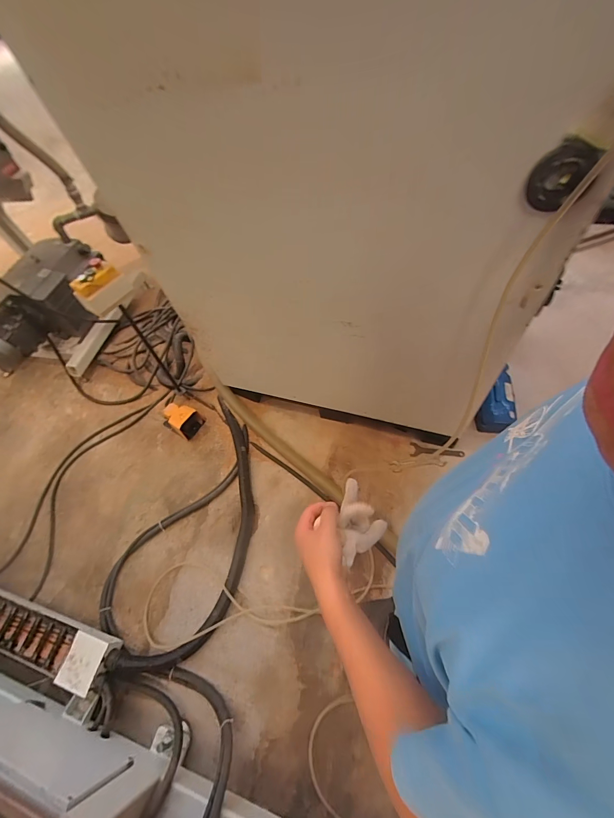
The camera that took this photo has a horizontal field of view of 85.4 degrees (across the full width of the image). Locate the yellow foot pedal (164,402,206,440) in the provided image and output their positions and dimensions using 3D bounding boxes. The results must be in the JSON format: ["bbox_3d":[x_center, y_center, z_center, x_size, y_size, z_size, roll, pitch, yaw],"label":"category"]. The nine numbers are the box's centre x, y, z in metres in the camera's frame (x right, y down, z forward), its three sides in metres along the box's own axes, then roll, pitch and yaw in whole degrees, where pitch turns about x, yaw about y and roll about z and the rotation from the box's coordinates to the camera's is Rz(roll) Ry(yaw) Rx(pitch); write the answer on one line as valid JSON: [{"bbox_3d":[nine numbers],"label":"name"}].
[{"bbox_3d":[-0.695,0.034,1.783,0.218,0.147,0.152,24,66,19],"label":"yellow foot pedal"}]

